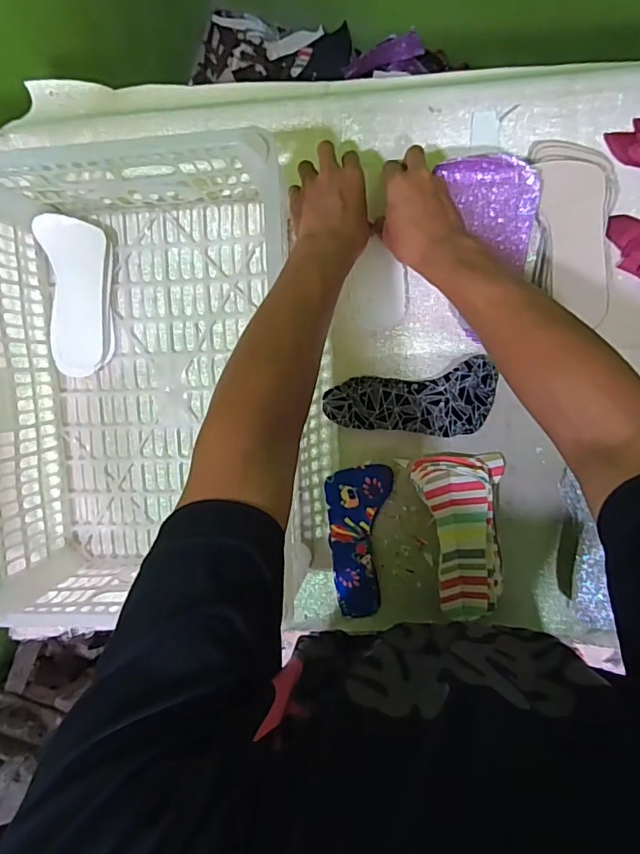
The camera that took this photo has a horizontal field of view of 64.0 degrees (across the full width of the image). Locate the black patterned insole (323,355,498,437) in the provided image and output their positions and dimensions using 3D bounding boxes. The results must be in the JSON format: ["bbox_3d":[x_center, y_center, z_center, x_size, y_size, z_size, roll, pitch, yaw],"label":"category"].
[{"bbox_3d":[0.102,-0.024,0.574,0.184,0.019,0.079,-10,95,7],"label":"black patterned insole"}]

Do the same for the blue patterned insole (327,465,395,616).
[{"bbox_3d":[0.048,0.135,0.602,0.073,0.006,0.179,-2,96,6],"label":"blue patterned insole"}]

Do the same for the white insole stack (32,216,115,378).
[{"bbox_3d":[-0.277,-0.150,0.595,0.076,0.029,0.174,-2,96,6],"label":"white insole stack"}]

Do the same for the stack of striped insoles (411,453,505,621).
[{"bbox_3d":[0.161,0.122,0.568,0.098,0.040,0.185,-6,95,7],"label":"stack of striped insoles"}]

